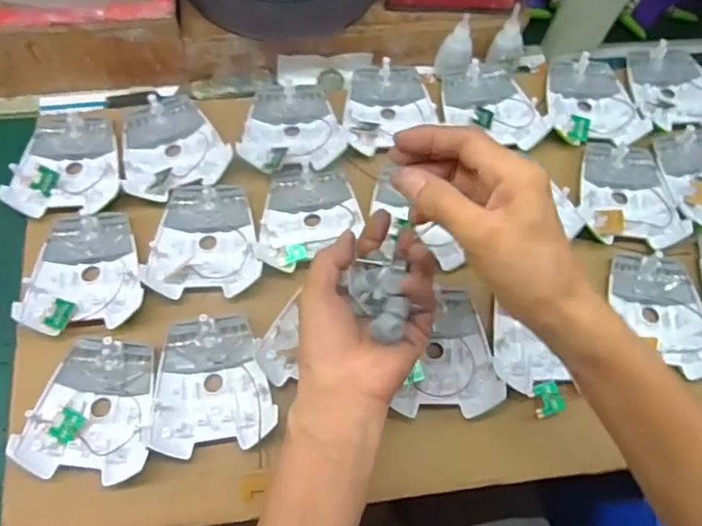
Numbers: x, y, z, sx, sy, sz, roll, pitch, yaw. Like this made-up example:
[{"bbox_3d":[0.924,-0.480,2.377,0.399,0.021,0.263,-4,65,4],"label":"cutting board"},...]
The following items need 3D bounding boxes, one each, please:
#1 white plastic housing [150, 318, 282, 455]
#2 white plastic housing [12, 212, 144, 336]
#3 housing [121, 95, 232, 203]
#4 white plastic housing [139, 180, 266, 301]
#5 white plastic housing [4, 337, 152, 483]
[{"bbox_3d":[-0.110,0.097,0.464,0.095,0.021,0.109,0,69,-4],"label":"white plastic housing"},{"bbox_3d":[-0.231,0.004,0.495,0.095,0.018,0.111,-2,69,-5],"label":"white plastic housing"},{"bbox_3d":[-0.169,-0.116,0.546,0.097,0.016,0.106,-8,69,-7],"label":"housing"},{"bbox_3d":[-0.131,-0.023,0.512,0.094,0.014,0.107,-2,69,-5],"label":"white plastic housing"},{"bbox_3d":[-0.206,0.115,0.454,0.097,0.017,0.107,7,68,-1],"label":"white plastic housing"}]

